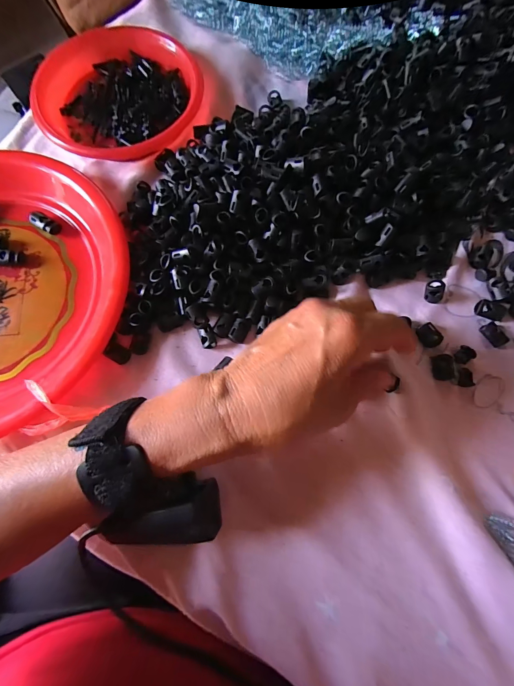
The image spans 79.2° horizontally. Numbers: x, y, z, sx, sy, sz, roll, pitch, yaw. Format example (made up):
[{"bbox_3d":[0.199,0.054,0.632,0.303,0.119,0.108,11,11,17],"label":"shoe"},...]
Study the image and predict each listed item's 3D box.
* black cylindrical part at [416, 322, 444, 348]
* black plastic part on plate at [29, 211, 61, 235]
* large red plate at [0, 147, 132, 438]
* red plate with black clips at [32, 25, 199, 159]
[{"bbox_3d":[0.140,-0.006,0.252,0.013,0.008,0.020,-36,76,-8],"label":"black cylindrical part"},{"bbox_3d":[-0.195,-0.110,0.284,0.025,0.011,0.014,31,77,9],"label":"black plastic part on plate"},{"bbox_3d":[-0.233,-0.047,0.256,0.242,0.030,0.244,29,77,9],"label":"large red plate"},{"bbox_3d":[-0.144,-0.257,0.314,0.156,0.023,0.143,-29,76,-7],"label":"red plate with black clips"}]

